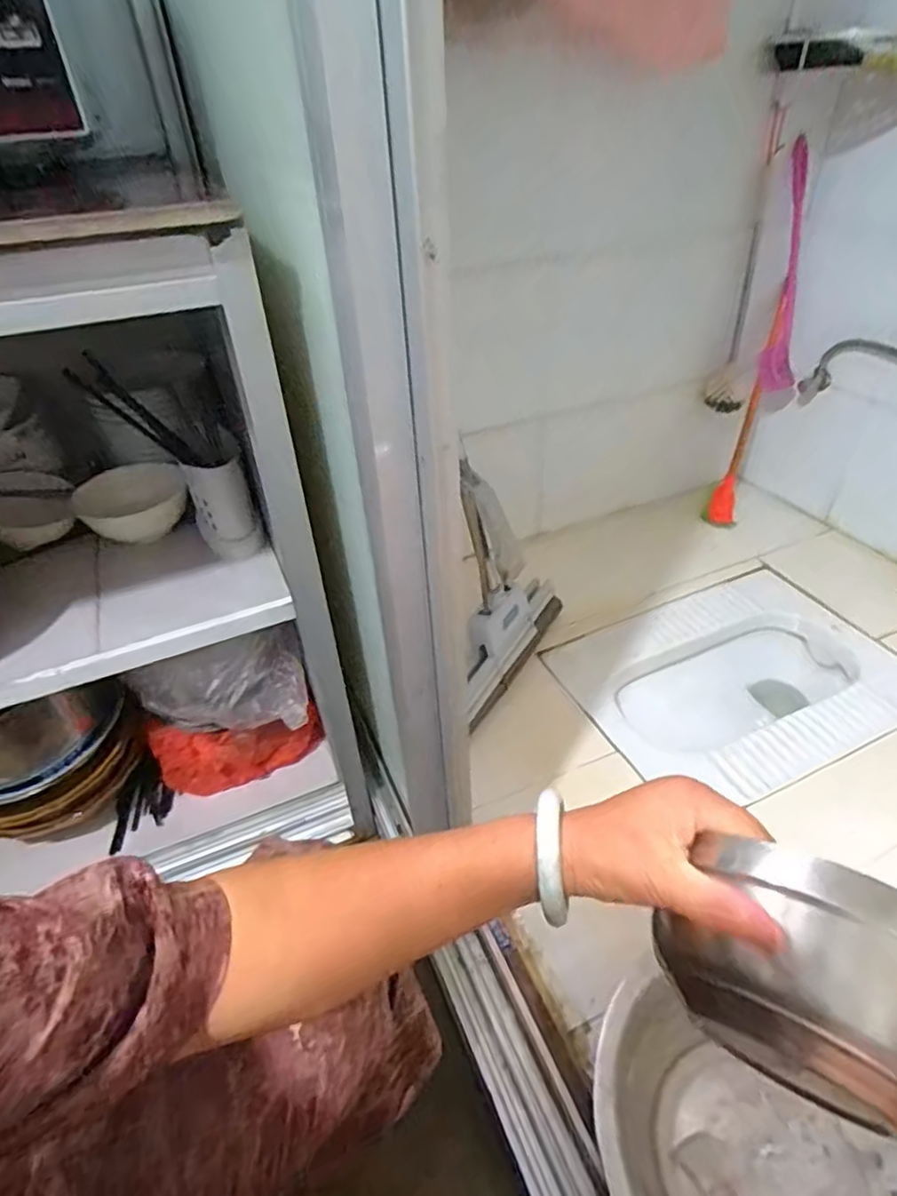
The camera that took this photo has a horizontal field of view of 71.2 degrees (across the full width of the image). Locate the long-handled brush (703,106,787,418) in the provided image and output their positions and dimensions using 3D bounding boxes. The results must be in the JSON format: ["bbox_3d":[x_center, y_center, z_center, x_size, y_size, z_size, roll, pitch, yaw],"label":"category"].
[{"bbox_3d":[0.588,-0.613,1.208,0.063,0.518,0.055,28,48,31],"label":"long-handled brush"}]

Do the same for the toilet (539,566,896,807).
[{"bbox_3d":[0.522,0.202,1.177,0.545,0.216,0.396,-18,42,-17],"label":"toilet"}]

